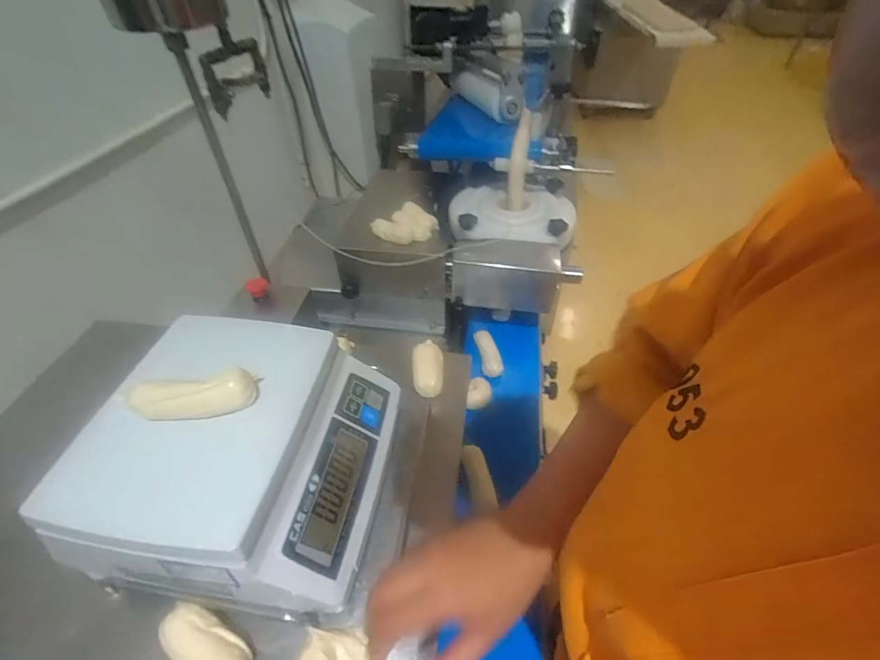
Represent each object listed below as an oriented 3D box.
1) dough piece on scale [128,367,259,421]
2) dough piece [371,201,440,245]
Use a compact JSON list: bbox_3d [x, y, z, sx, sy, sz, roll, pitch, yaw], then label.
[{"bbox_3d":[-0.220,0.058,0.380,0.097,0.033,0.028,-9,46,-7],"label":"dough piece on scale"},{"bbox_3d":[-0.067,-0.218,0.866,0.111,0.024,0.124,35,56,30],"label":"dough piece"}]

